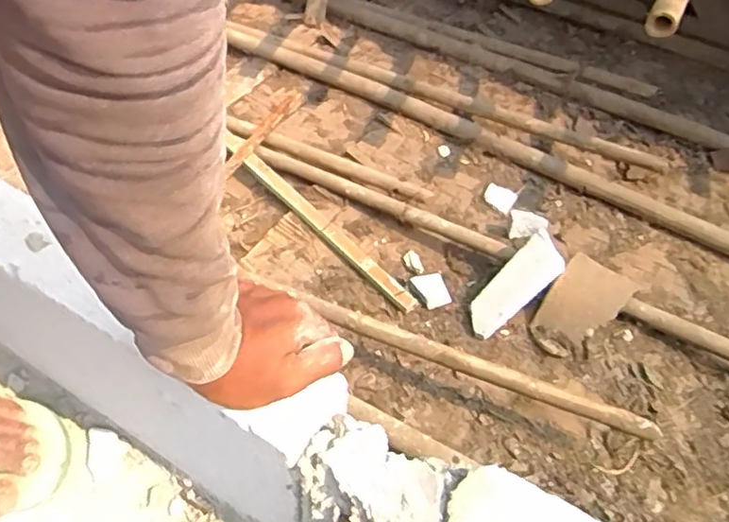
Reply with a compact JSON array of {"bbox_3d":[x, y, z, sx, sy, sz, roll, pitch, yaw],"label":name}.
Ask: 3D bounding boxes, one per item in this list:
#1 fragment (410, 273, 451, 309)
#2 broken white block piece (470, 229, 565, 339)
[{"bbox_3d":[0.153,0.065,1.456,0.069,0.022,0.094,-15,51,-15],"label":"fragment"},{"bbox_3d":[0.327,0.055,1.384,0.261,0.050,0.097,-49,60,9],"label":"broken white block piece"}]

